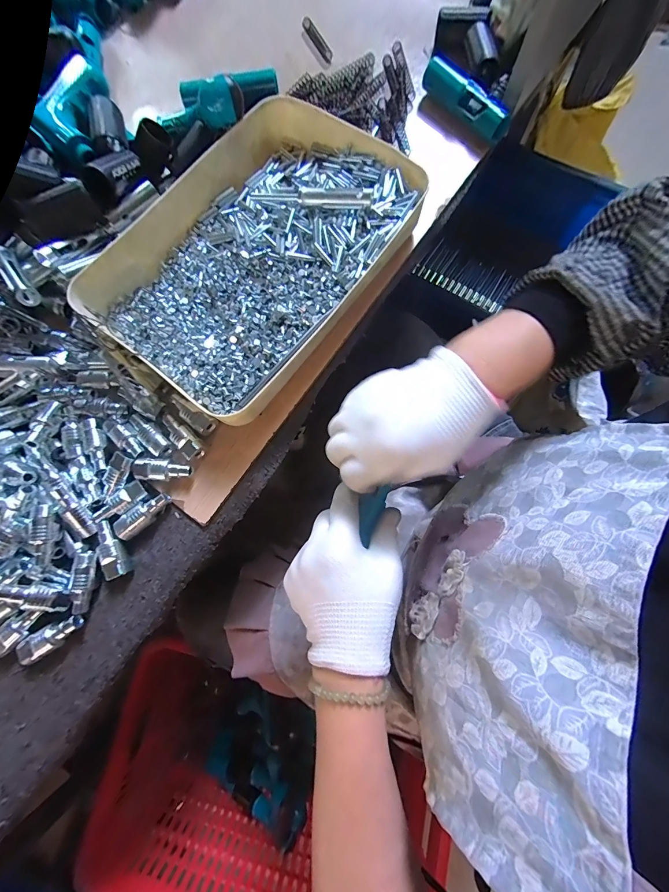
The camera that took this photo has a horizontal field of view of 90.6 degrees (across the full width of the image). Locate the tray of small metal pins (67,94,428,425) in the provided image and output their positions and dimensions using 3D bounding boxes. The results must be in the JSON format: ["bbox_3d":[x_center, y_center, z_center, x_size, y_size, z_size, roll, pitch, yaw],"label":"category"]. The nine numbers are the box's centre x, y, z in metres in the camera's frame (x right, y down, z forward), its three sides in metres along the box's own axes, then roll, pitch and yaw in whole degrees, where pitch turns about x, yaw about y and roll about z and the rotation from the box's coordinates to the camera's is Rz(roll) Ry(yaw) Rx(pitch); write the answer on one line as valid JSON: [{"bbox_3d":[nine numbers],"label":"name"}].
[{"bbox_3d":[-0.077,-0.201,0.351,0.235,0.059,0.329,36,81,8],"label":"tray of small metal pins"}]

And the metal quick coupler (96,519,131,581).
[{"bbox_3d":[-0.203,0.094,0.304,0.019,0.016,0.052,-20,77,-2],"label":"metal quick coupler"}]

